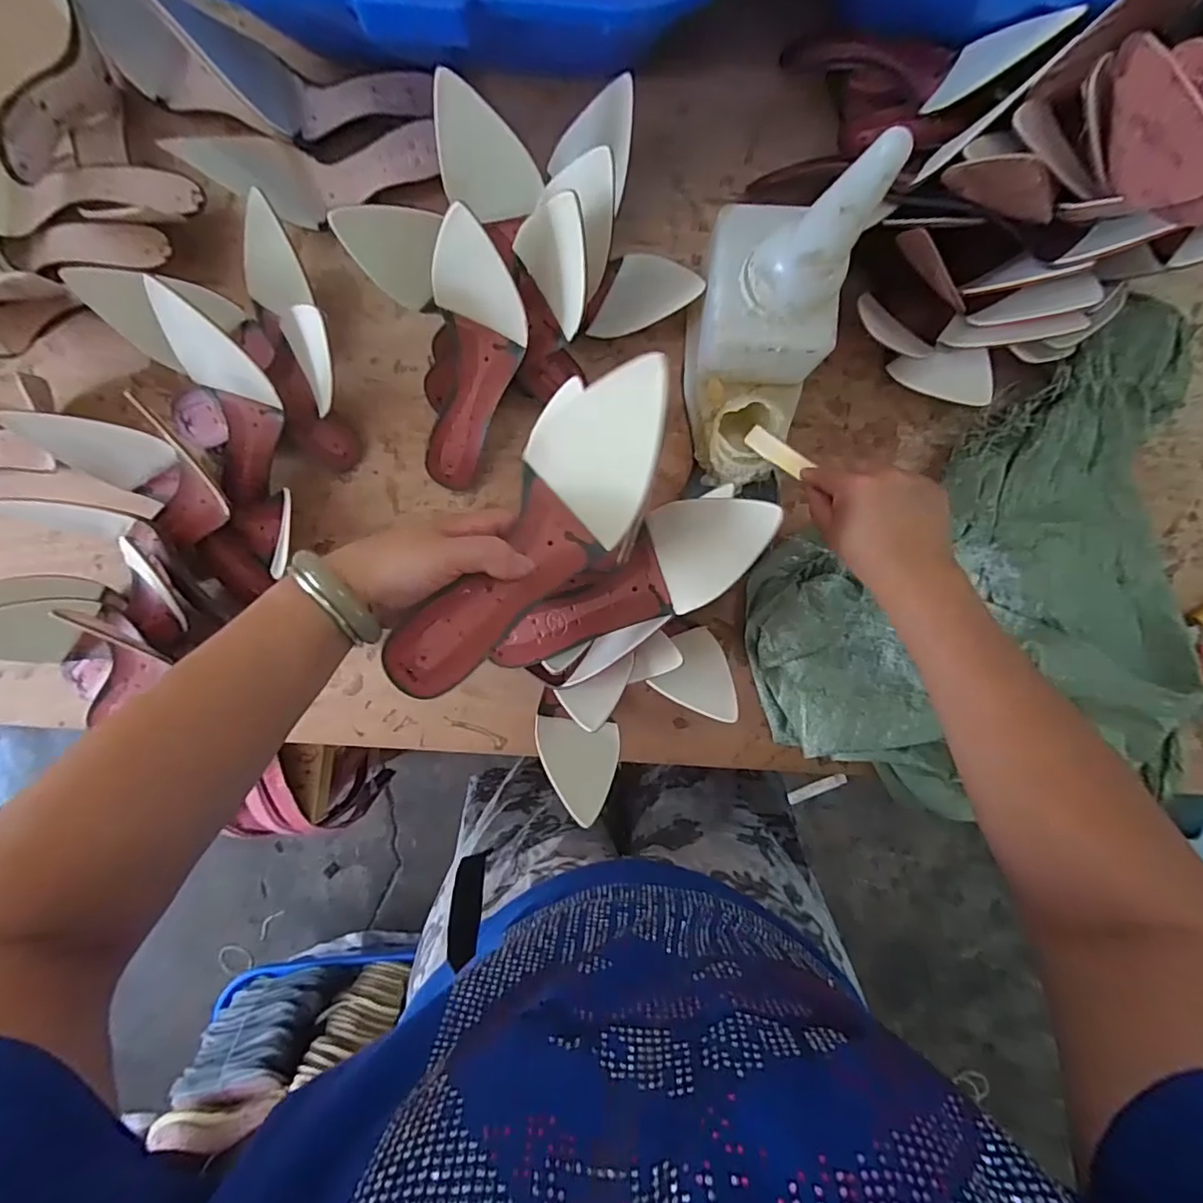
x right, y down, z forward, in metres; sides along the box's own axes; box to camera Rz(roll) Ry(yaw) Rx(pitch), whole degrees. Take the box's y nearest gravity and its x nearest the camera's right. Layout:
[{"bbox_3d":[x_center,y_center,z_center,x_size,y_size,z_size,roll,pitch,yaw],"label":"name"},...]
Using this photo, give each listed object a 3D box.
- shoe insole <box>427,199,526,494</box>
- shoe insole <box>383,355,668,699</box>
[{"bbox_3d":[-0.116,-0.208,0.502,0.076,0.057,0.237,24,134,3],"label":"shoe insole"},{"bbox_3d":[-0.043,-0.041,0.353,0.079,0.062,0.238,38,91,1],"label":"shoe insole"}]

